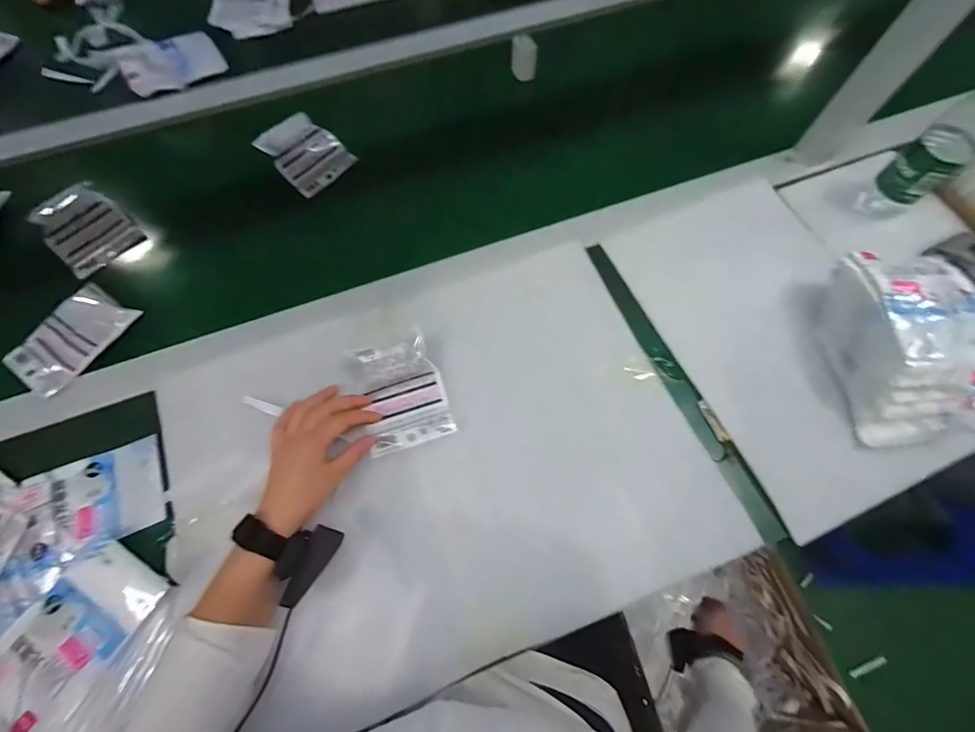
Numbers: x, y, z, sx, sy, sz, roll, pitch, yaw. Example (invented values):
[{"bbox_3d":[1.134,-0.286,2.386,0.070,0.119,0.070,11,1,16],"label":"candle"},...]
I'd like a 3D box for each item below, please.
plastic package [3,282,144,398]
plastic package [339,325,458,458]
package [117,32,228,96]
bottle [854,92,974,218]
[{"bbox_3d":[-0.514,-0.036,0.508,0.096,0.021,0.131,32,71,11],"label":"plastic package"},{"bbox_3d":[-0.104,0.030,0.459,0.108,0.047,0.116,-17,70,-8],"label":"plastic package"},{"bbox_3d":[-0.519,-0.499,0.673,0.147,0.022,0.091,-39,89,-20],"label":"package"},{"bbox_3d":[0.541,-0.258,0.484,0.055,0.183,0.061,-34,73,-13],"label":"bottle"}]

